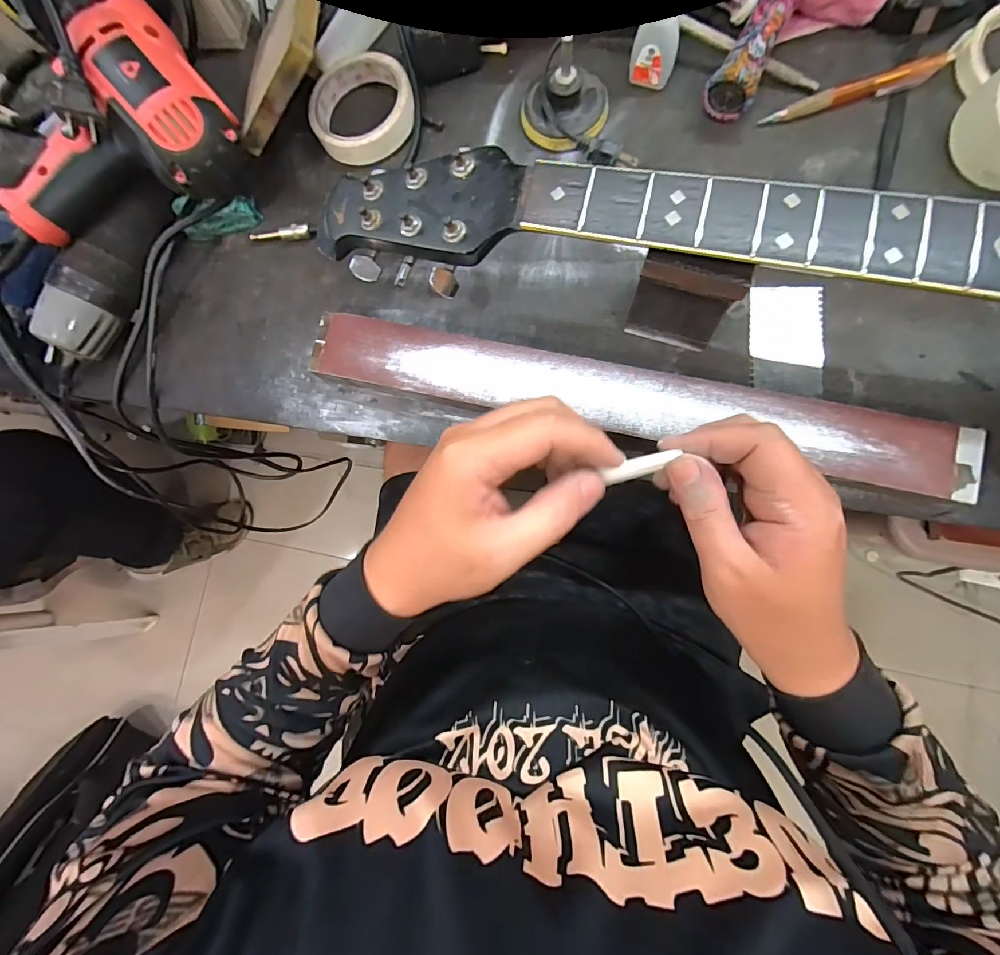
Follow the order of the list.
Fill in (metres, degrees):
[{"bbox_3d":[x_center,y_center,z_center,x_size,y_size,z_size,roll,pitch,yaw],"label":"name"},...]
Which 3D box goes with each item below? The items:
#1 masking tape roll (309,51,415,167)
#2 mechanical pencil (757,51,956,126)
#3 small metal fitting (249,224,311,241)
[{"bbox_3d":[-0.123,-0.329,0.393,0.092,0.018,0.097,-1,85,6],"label":"masking tape roll"},{"bbox_3d":[0.282,-0.305,0.345,0.143,0.011,0.018,-14,83,5],"label":"mechanical pencil"},{"bbox_3d":[-0.196,-0.216,0.393,0.055,0.011,0.010,-6,84,6],"label":"small metal fitting"}]

